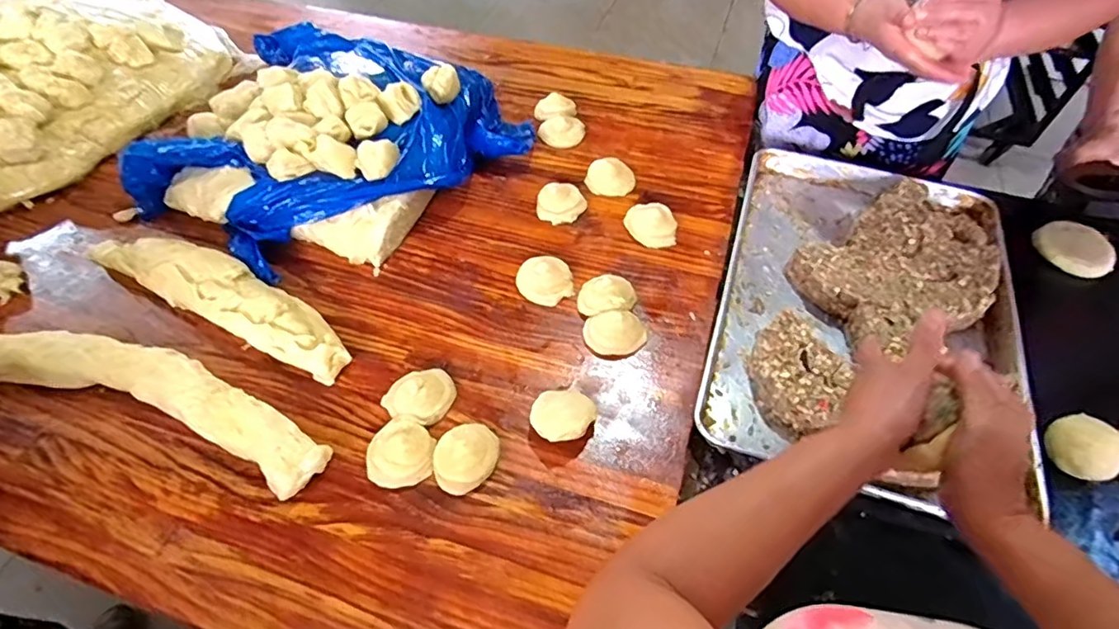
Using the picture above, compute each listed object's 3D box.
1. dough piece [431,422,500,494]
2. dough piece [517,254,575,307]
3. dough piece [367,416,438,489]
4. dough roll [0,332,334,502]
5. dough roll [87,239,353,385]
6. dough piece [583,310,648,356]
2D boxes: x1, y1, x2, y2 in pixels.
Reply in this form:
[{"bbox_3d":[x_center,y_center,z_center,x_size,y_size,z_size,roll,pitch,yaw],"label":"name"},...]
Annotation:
[{"bbox_3d":[-0.112,0.170,0.666,0.078,0.032,0.073,0,54,0],"label":"dough piece"},{"bbox_3d":[-0.018,-0.055,0.831,0.076,0.041,0.074,0,54,0],"label":"dough piece"},{"bbox_3d":[-0.193,0.163,0.671,0.078,0.033,0.079,0,54,0],"label":"dough piece"},{"bbox_3d":[-0.532,0.100,0.717,0.532,0.054,0.115,16,55,11],"label":"dough roll"},{"bbox_3d":[-0.491,-0.036,0.813,0.467,0.048,0.106,23,57,16],"label":"dough roll"},{"bbox_3d":[0.078,0.026,0.776,0.085,0.031,0.058,0,54,0],"label":"dough piece"}]

